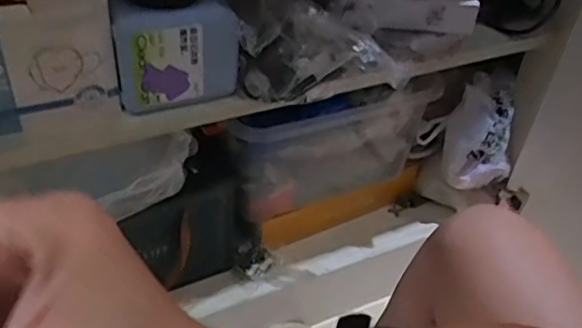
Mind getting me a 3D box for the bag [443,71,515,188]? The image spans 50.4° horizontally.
[{"bbox_3d":[0.286,-0.044,0.949,0.116,0.159,0.084,-10,44,-18],"label":"bag"}]

